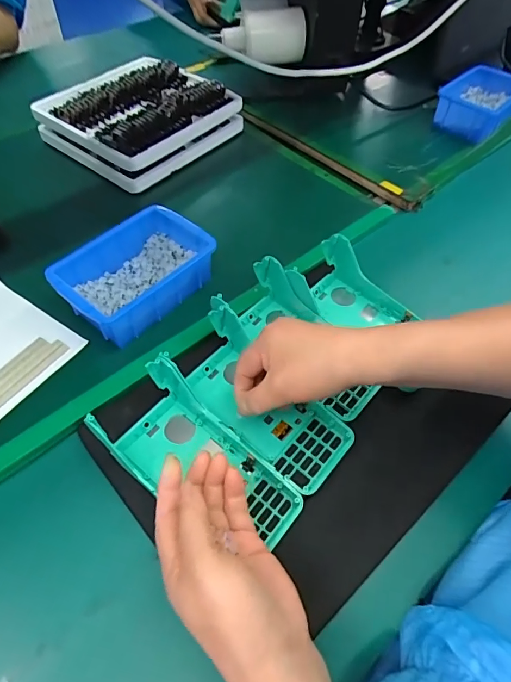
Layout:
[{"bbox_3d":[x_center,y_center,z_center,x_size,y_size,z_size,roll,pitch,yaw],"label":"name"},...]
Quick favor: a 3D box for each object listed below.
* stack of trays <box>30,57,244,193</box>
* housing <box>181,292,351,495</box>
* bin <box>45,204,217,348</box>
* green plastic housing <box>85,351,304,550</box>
[{"bbox_3d":[-0.168,-0.327,0.628,0.213,0.060,0.221,32,59,18],"label":"stack of trays"},{"bbox_3d":[0.003,0.049,0.386,0.084,0.053,0.176,-34,70,-23],"label":"housing"},{"bbox_3d":[-0.123,-0.067,0.449,0.105,0.059,0.151,35,60,20],"label":"bin"},{"bbox_3d":[-0.045,0.092,0.342,0.167,0.055,0.080,35,60,20],"label":"green plastic housing"}]

